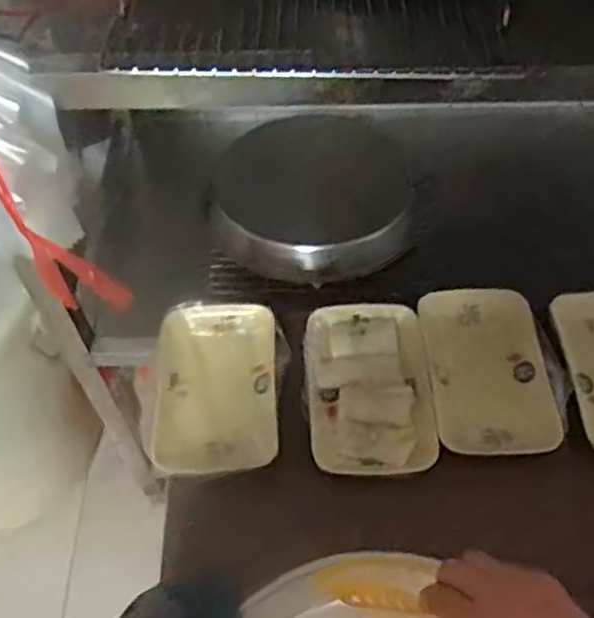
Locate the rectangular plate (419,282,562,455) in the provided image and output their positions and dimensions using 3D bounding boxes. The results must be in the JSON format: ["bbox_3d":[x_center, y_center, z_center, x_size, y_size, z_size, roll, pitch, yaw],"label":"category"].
[{"bbox_3d":[0.195,0.059,0.680,0.120,0.029,0.186,0,53,-3],"label":"rectangular plate"}]

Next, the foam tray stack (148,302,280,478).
[{"bbox_3d":[-0.082,0.077,0.674,0.123,0.023,0.189,-2,53,-4],"label":"foam tray stack"}]

